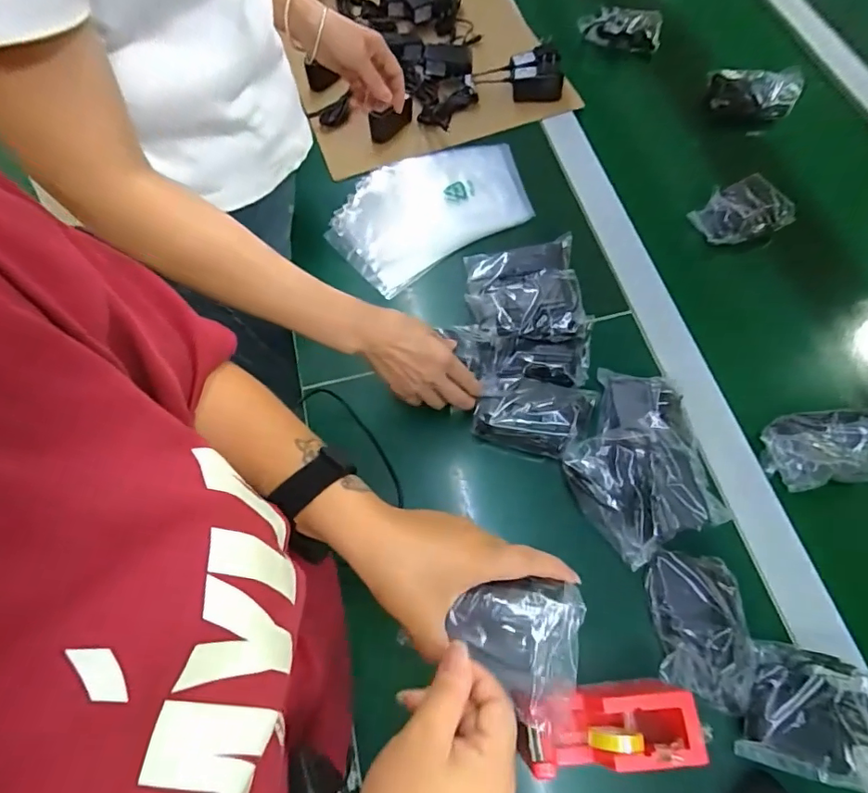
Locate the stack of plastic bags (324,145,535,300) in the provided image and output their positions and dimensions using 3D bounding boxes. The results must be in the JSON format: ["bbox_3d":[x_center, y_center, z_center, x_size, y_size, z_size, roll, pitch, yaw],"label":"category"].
[{"bbox_3d":[-0.008,-0.263,0.711,0.266,0.028,0.170,-30,74,-3],"label":"stack of plastic bags"}]

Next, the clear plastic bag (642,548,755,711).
[{"bbox_3d":[0.239,0.204,0.455,0.077,0.047,0.129,-1,63,-2],"label":"clear plastic bag"}]

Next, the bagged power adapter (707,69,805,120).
[{"bbox_3d":[0.460,-0.439,0.747,0.116,0.045,0.053,10,63,3],"label":"bagged power adapter"}]

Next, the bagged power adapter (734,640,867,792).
[{"bbox_3d":[0.326,0.267,0.427,0.134,0.036,0.092,16,63,6],"label":"bagged power adapter"}]

